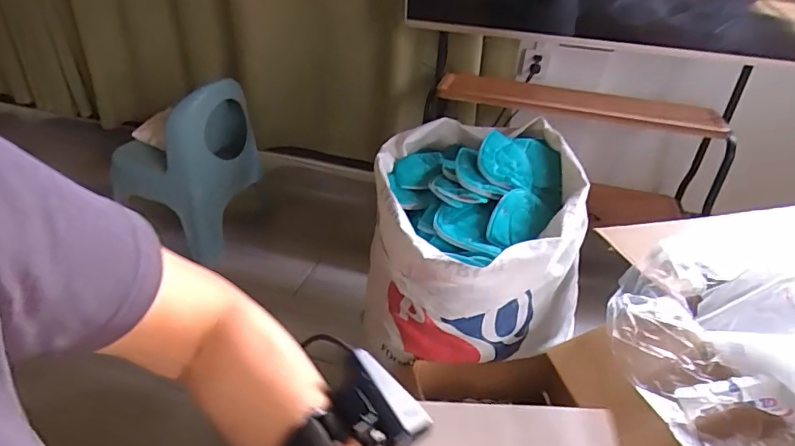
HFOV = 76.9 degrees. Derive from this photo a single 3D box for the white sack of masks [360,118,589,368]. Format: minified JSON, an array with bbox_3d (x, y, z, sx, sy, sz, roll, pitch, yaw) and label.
[{"bbox_3d":[0.150,0.023,0.922,0.385,0.275,0.442,5,34,3],"label":"white sack of masks"}]

